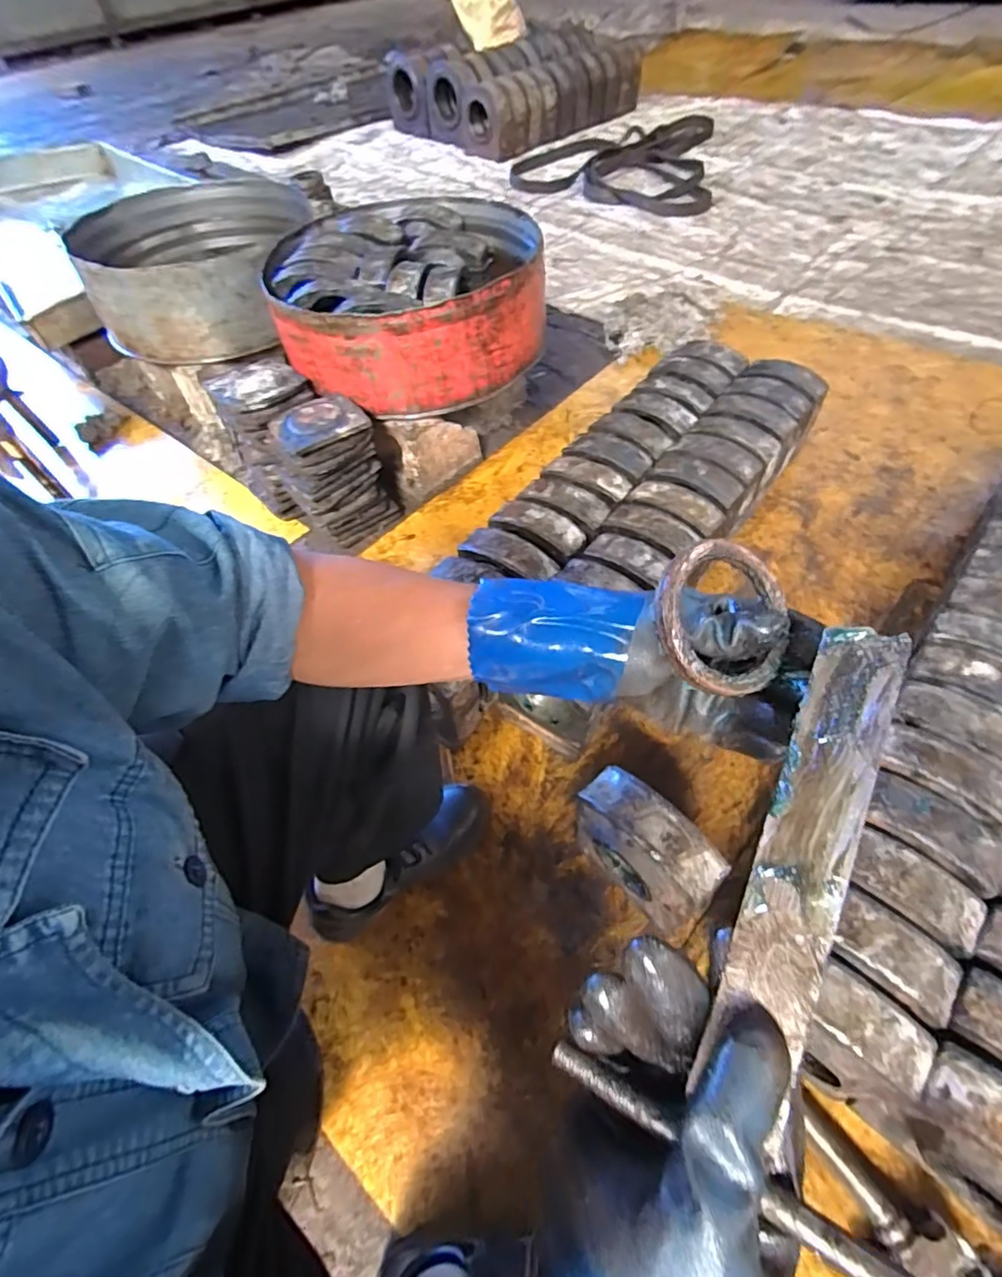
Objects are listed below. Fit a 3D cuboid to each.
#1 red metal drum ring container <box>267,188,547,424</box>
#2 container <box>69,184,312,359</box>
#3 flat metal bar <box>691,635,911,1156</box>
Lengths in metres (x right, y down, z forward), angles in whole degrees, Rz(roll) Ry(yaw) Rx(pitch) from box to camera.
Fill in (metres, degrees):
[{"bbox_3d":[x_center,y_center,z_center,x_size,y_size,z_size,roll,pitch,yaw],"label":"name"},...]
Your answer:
[{"bbox_3d":[-0.186,-0.725,1.233,0.542,0.195,0.519,-13,54,-5],"label":"red metal drum ring container"},{"bbox_3d":[-0.761,-0.934,1.438,0.513,0.199,0.590,-9,53,-2],"label":"container"},{"bbox_3d":[0.143,0.083,0.261,0.034,0.012,0.187,20,77,17],"label":"flat metal bar"}]

